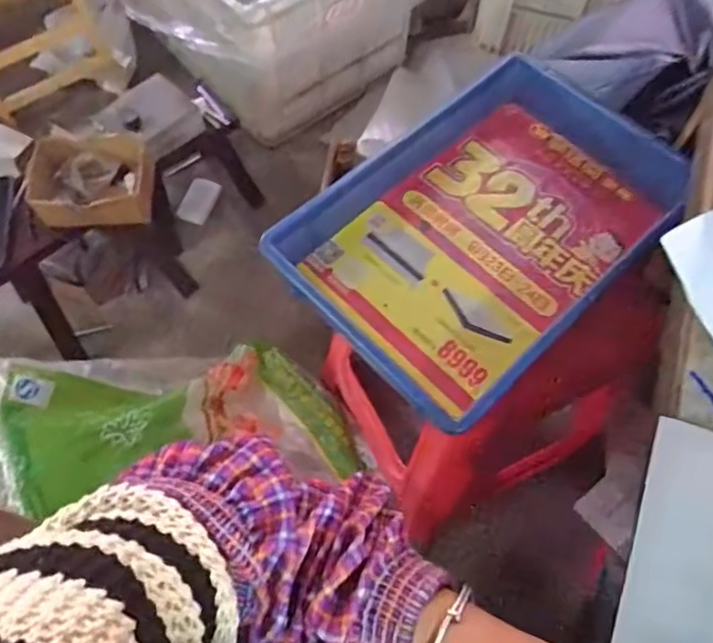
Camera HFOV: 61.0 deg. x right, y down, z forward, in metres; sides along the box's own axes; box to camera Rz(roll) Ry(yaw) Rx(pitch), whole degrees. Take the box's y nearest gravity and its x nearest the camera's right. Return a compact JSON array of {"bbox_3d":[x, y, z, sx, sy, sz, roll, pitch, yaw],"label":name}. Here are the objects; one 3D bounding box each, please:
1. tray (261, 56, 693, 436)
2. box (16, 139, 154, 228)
[{"bbox_3d":[0.150,-0.106,0.682,0.427,0.077,0.278,-40,72,-18],"label":"tray"},{"bbox_3d":[-0.401,-0.213,0.914,0.186,0.067,0.146,-2,79,-6],"label":"box"}]

